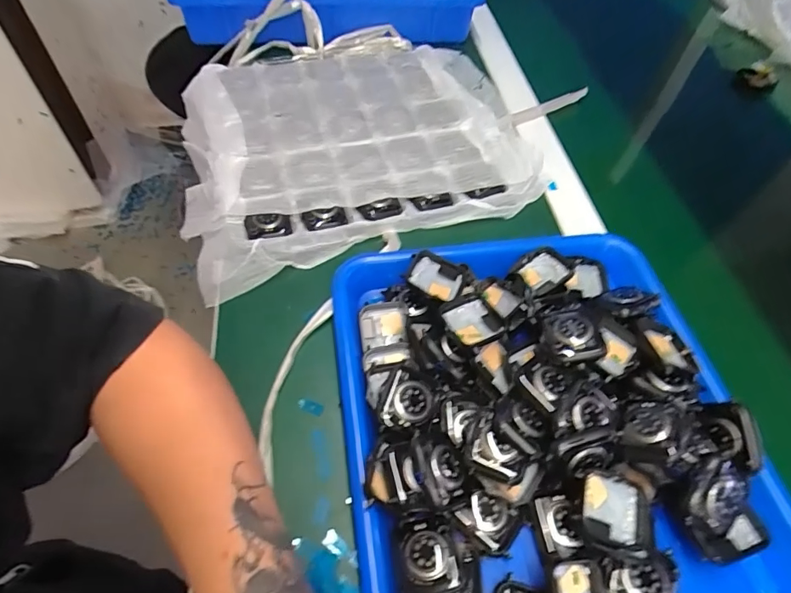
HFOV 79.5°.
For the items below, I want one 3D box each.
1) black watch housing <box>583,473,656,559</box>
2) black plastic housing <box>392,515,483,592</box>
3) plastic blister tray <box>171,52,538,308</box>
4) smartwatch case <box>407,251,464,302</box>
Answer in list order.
[{"bbox_3d":[0.127,0.125,0.273,0.044,0.012,0.038,16,60,-2],"label":"black watch housing"},{"bbox_3d":[0.023,0.147,0.260,0.047,0.012,0.049,-3,53,-5],"label":"black plastic housing"},{"bbox_3d":[-0.058,-0.167,0.501,0.346,0.040,0.328,-15,55,-14],"label":"plastic blister tray"},{"bbox_3d":[0.031,-0.016,0.365,0.042,0.011,0.030,28,78,2],"label":"smartwatch case"}]

